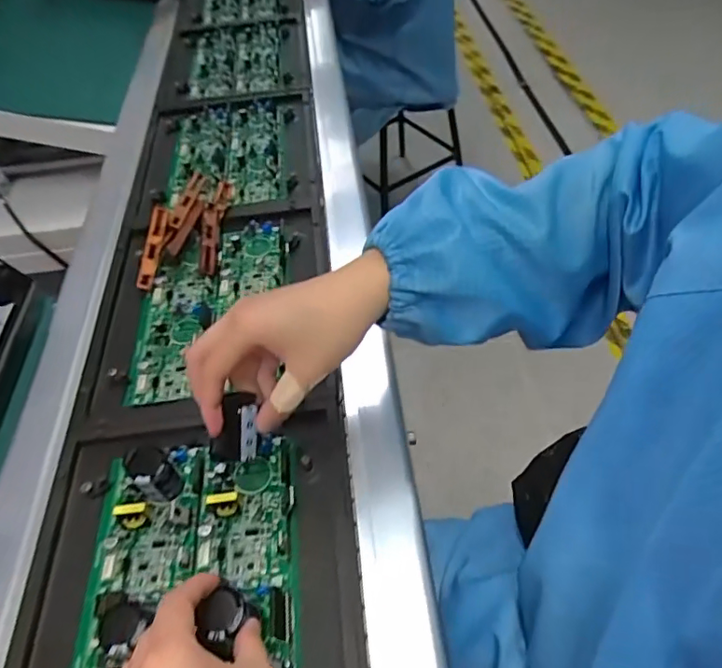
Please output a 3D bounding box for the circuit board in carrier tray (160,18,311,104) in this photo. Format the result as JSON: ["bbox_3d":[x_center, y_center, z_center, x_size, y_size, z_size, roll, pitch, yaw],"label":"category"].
[{"bbox_3d":[-0.202,-0.462,0.904,0.222,0.019,0.261,-8,51,-1],"label":"circuit board in carrier tray"}]

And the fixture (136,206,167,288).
[{"bbox_3d":[-0.221,-0.093,0.575,0.019,0.010,0.094,4,73,5],"label":"fixture"}]

